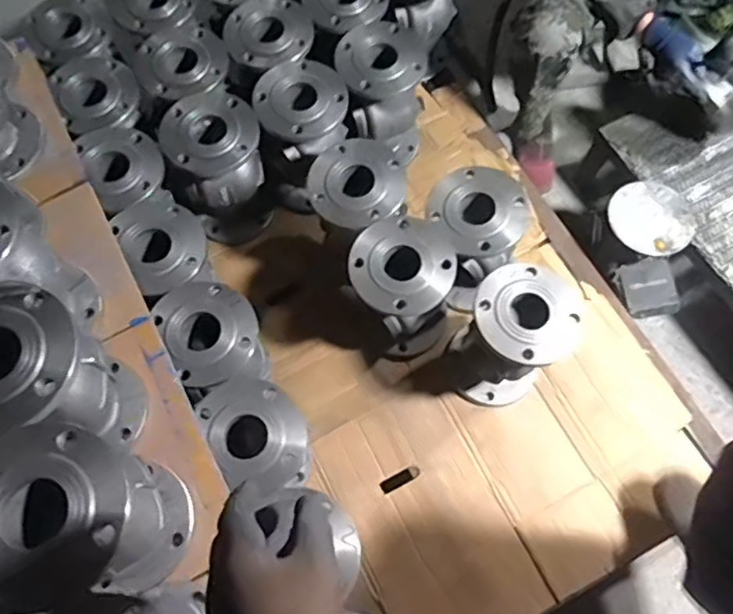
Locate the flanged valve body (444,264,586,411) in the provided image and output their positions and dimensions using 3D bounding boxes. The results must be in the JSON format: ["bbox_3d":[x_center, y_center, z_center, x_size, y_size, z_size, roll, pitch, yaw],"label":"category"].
[{"bbox_3d":[0.257,0.058,1.089,0.168,0.284,0.178,39,73,13],"label":"flanged valve body"}]

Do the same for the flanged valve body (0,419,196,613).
[{"bbox_3d":[-0.324,0.247,0.709,0.161,0.274,0.169,-10,69,-5],"label":"flanged valve body"}]

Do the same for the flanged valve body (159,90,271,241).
[{"bbox_3d":[-0.287,-0.272,1.213,0.161,0.287,0.180,-24,71,-10],"label":"flanged valve body"}]

